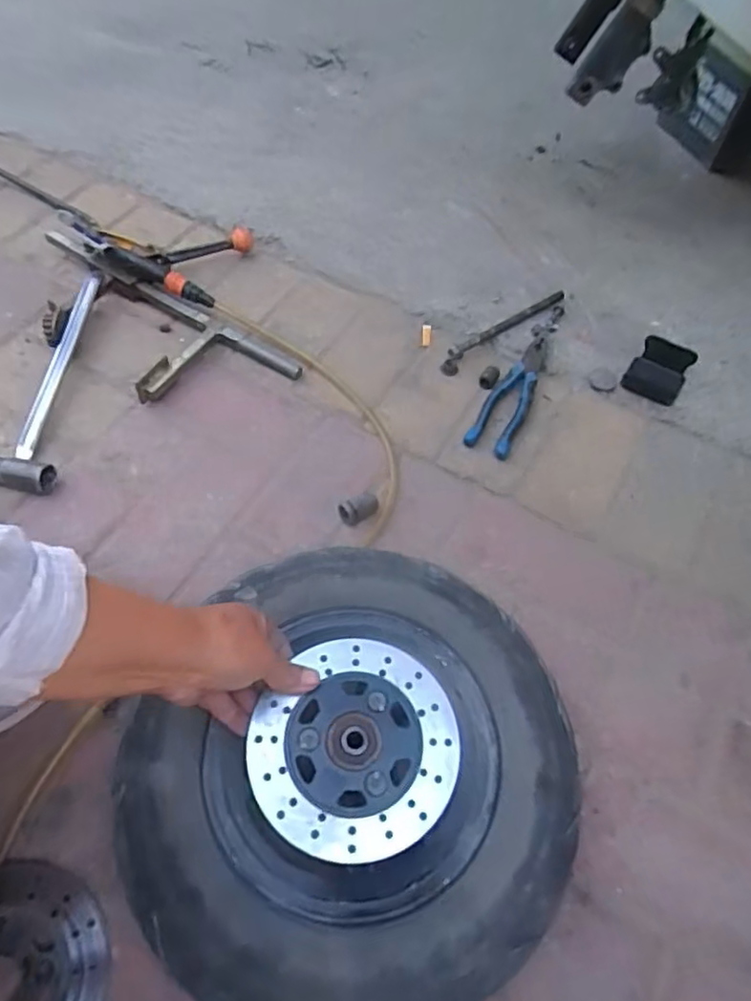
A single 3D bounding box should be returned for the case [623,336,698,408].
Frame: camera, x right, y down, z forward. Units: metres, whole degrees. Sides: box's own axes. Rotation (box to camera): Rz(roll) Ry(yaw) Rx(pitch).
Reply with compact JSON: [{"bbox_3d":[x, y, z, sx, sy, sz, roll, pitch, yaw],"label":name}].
[{"bbox_3d":[0.359,-0.164,0.791,0.067,0.032,0.084,28,60,14],"label":"case"}]

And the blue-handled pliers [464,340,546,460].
[{"bbox_3d":[0.167,-0.134,0.770,0.052,0.016,0.195,22,59,11],"label":"blue-handled pliers"}]

